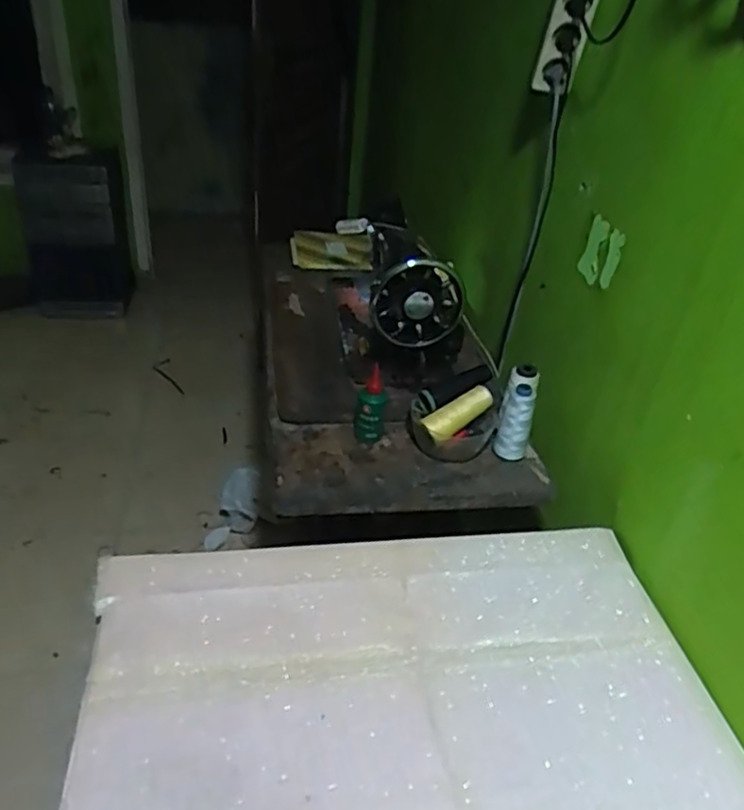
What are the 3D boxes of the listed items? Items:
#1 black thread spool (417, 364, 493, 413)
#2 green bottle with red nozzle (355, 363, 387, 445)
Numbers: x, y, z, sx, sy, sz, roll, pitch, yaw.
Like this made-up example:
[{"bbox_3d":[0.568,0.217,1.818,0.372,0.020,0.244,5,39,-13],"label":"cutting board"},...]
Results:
[{"bbox_3d":[0.122,-0.026,0.968,0.114,0.026,0.038,-26,41,-9],"label":"black thread spool"},{"bbox_3d":[-0.001,0.005,0.951,0.035,0.120,0.027,-24,44,-36],"label":"green bottle with red nozzle"}]

